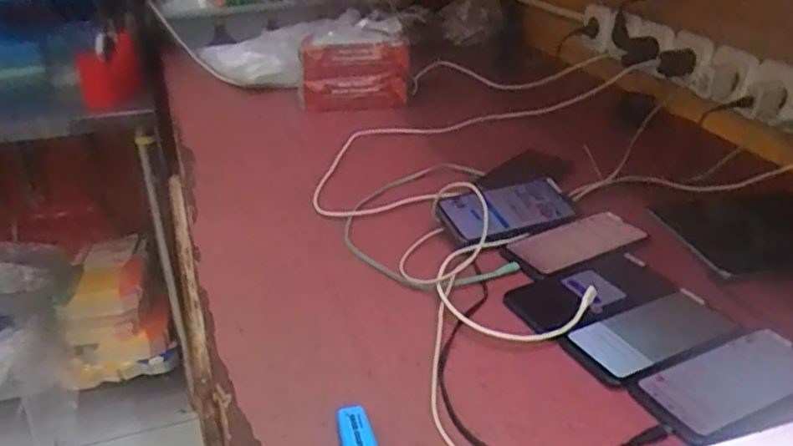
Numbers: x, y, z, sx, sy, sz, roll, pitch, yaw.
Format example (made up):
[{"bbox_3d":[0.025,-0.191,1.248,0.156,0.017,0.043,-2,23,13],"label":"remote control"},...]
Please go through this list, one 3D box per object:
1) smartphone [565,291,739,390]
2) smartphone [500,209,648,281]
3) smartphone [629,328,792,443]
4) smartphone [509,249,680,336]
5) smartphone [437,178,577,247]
[{"bbox_3d":[0.231,0.101,0.614,0.150,0.004,0.073,-17,34,-21],"label":"smartphone"},{"bbox_3d":[0.205,0.022,0.757,0.162,0.011,0.079,-21,36,-26],"label":"smartphone"},{"bbox_3d":[0.283,0.132,0.565,0.166,0.005,0.074,-17,34,-21],"label":"smartphone"},{"bbox_3d":[0.195,0.065,0.674,0.165,0.011,0.078,-16,34,-20],"label":"smartphone"},{"bbox_3d":[0.137,-0.015,0.792,0.171,0.017,0.076,-15,53,-26],"label":"smartphone"}]

